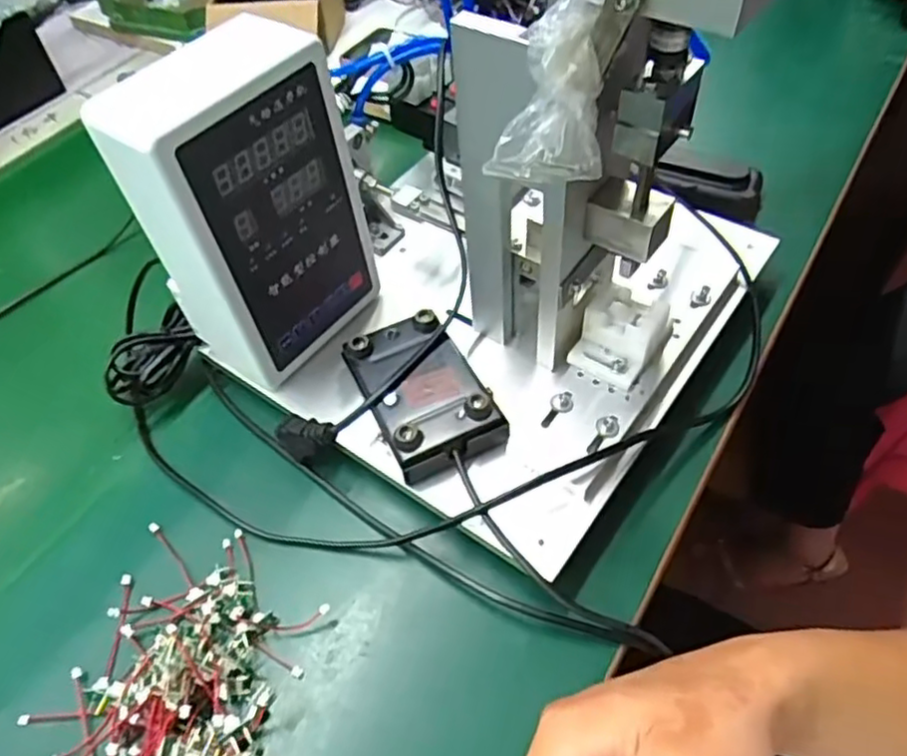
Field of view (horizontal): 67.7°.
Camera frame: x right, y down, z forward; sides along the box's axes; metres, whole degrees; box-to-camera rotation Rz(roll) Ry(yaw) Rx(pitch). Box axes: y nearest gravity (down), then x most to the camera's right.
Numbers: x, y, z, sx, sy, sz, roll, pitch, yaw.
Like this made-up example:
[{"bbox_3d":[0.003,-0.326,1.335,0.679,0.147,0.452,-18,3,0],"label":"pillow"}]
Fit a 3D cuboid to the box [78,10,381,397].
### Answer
[{"bbox_3d":[-0.112,-0.093,0.384,0.061,0.172,0.113,32,61,27],"label":"box"}]

